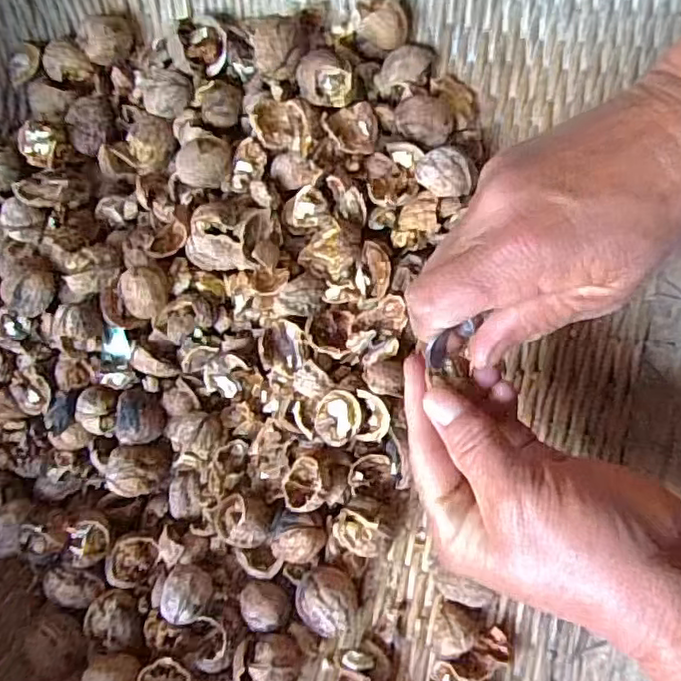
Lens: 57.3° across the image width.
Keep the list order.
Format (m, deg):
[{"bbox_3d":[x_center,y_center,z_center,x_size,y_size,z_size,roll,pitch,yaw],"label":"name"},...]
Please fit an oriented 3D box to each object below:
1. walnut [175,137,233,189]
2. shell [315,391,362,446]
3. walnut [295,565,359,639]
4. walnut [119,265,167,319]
[{"bbox_3d":[-0.083,-0.109,0.389,0.032,0.031,0.029,16,72,7],"label":"walnut"},{"bbox_3d":[-0.001,0.046,0.361,0.026,0.020,0.030,6,71,4],"label":"shell"},{"bbox_3d":[-0.008,0.142,0.340,0.033,0.024,0.034,13,72,6],"label":"walnut"},{"bbox_3d":[-0.117,-0.027,0.375,0.027,0.029,0.025,-1,71,2],"label":"walnut"}]

